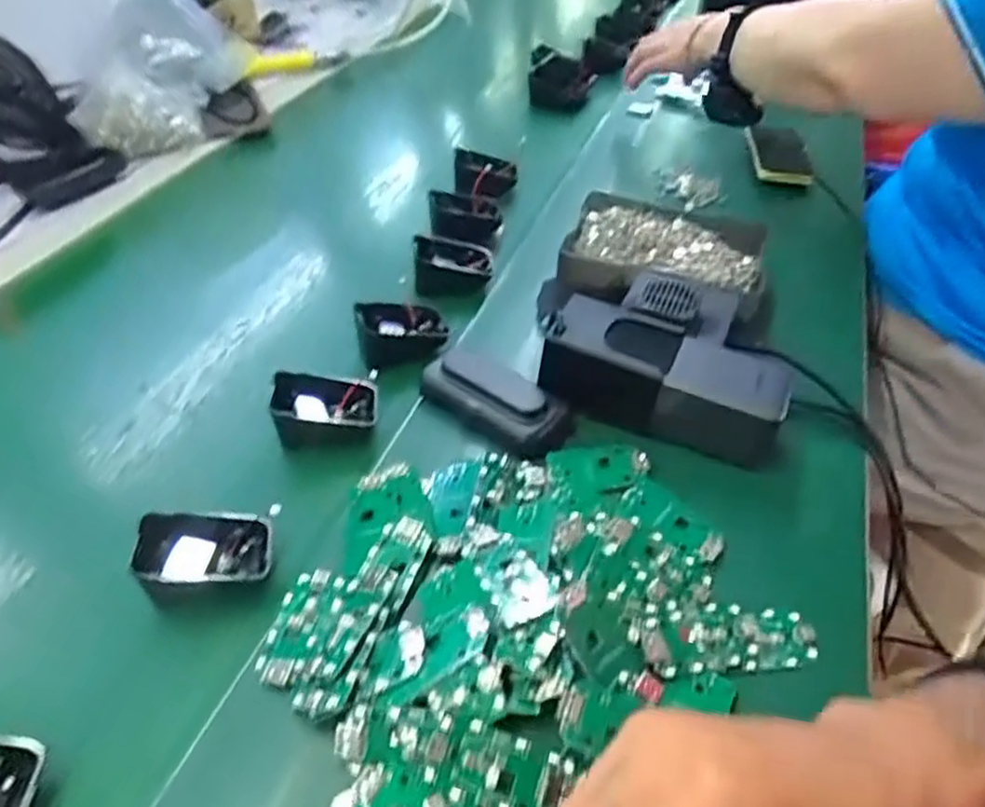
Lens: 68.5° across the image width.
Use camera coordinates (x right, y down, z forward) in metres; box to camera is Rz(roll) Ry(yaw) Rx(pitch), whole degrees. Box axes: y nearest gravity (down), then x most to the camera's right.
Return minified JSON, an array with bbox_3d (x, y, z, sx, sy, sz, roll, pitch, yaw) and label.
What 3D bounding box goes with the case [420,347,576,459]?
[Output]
[{"bbox_3d":[0.002,-0.007,0.489,0.102,0.028,0.046,26,49,27],"label":"case"}]

